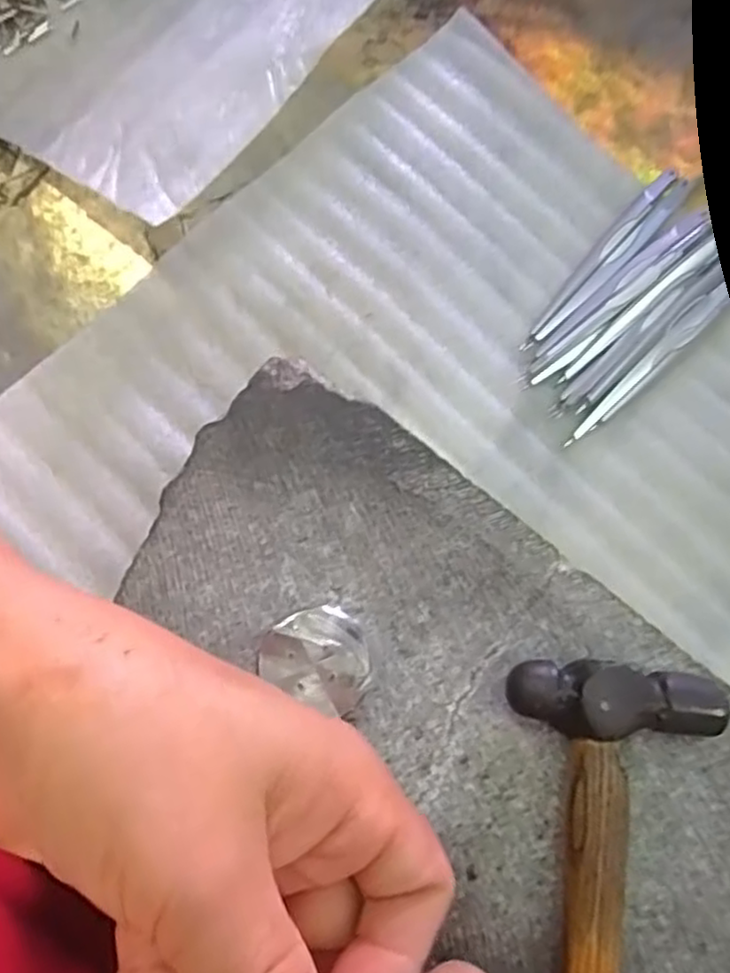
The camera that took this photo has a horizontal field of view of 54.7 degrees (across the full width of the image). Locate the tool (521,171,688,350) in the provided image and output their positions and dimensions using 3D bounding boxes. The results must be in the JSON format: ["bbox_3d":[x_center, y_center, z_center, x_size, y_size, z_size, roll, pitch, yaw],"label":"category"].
[{"bbox_3d":[0.108,-0.101,0.314,0.015,0.004,0.106,41,82,6],"label":"tool"}]

